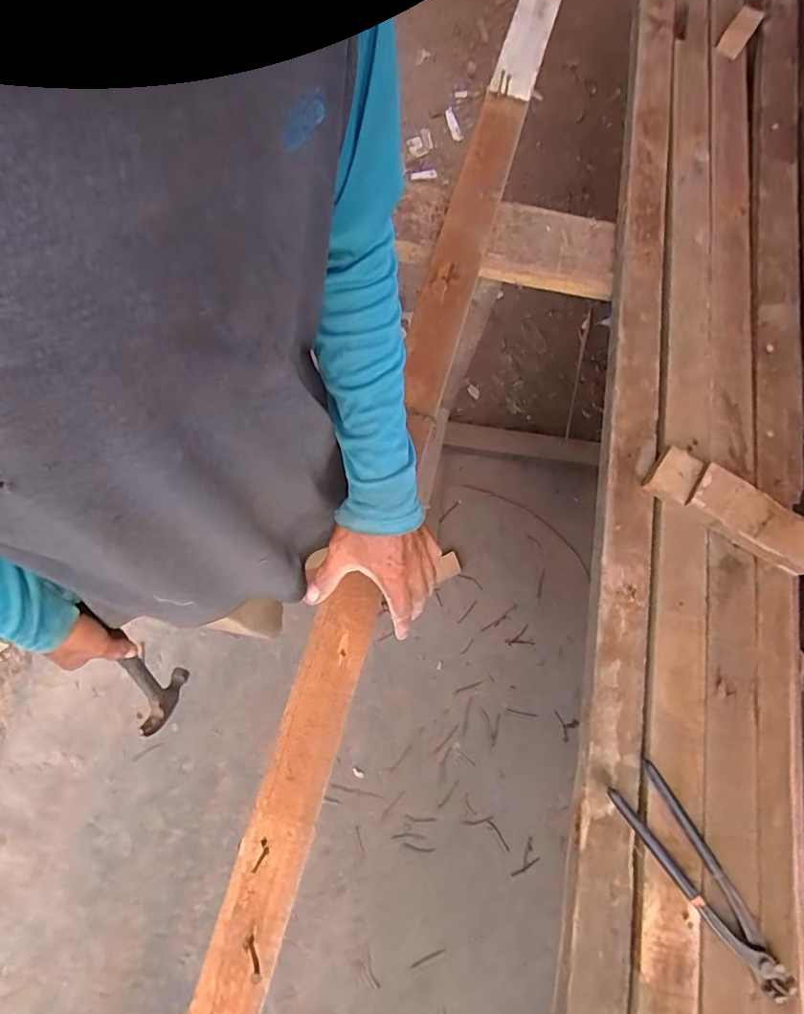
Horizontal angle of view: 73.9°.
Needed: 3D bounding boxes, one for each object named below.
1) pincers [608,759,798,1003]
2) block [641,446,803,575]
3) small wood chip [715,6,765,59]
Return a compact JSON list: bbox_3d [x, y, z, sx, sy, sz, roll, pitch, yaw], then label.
[{"bbox_3d":[0.294,0.367,0.519,0.054,0.024,0.224,-31,77,-17],"label":"pincers"},{"bbox_3d":[0.382,0.001,0.616,0.194,0.036,0.068,32,70,4],"label":"block"},{"bbox_3d":[0.560,-0.791,0.887,0.042,0.012,0.117,35,78,7],"label":"small wood chip"}]

